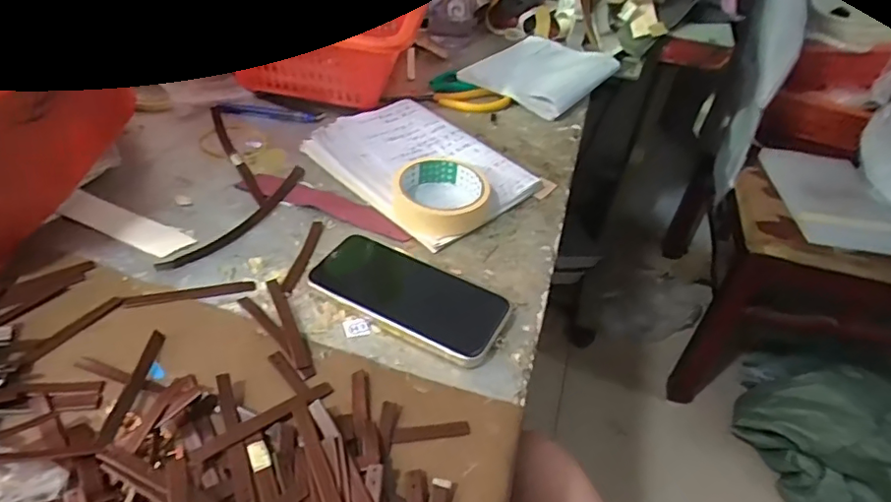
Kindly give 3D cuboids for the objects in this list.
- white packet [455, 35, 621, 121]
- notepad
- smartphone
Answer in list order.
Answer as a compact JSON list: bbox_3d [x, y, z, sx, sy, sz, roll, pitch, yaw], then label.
[{"bbox_3d":[0.134,-0.253,0.803,0.158,0.029,0.190,31,47,25],"label":"white packet"},{"bbox_3d":[-0.032,-0.096,0.611,0.223,0.017,0.159,36,49,29],"label":"notepad"},{"bbox_3d":[-0.032,0.036,0.463,0.158,0.014,0.071,22,43,16],"label":"smartphone"}]

